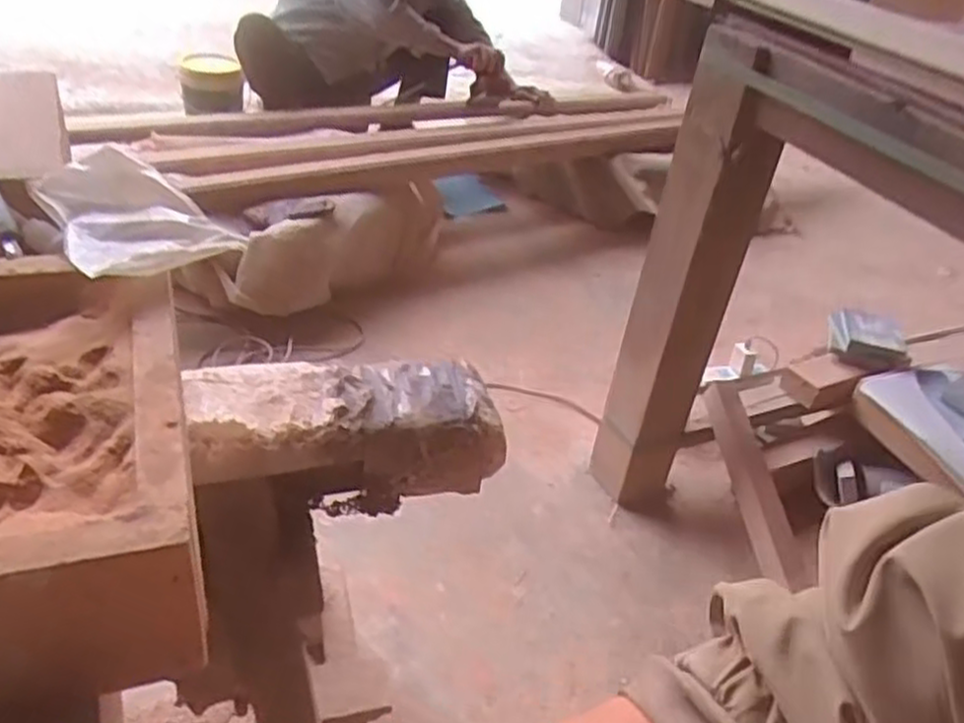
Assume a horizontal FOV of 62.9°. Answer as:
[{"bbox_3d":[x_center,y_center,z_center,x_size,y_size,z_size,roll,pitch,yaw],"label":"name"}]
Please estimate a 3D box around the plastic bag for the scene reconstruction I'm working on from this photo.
[{"bbox_3d":[-0.181,-0.079,0.400,0.071,0.025,0.107,-22,45,-37],"label":"plastic bag"}]

